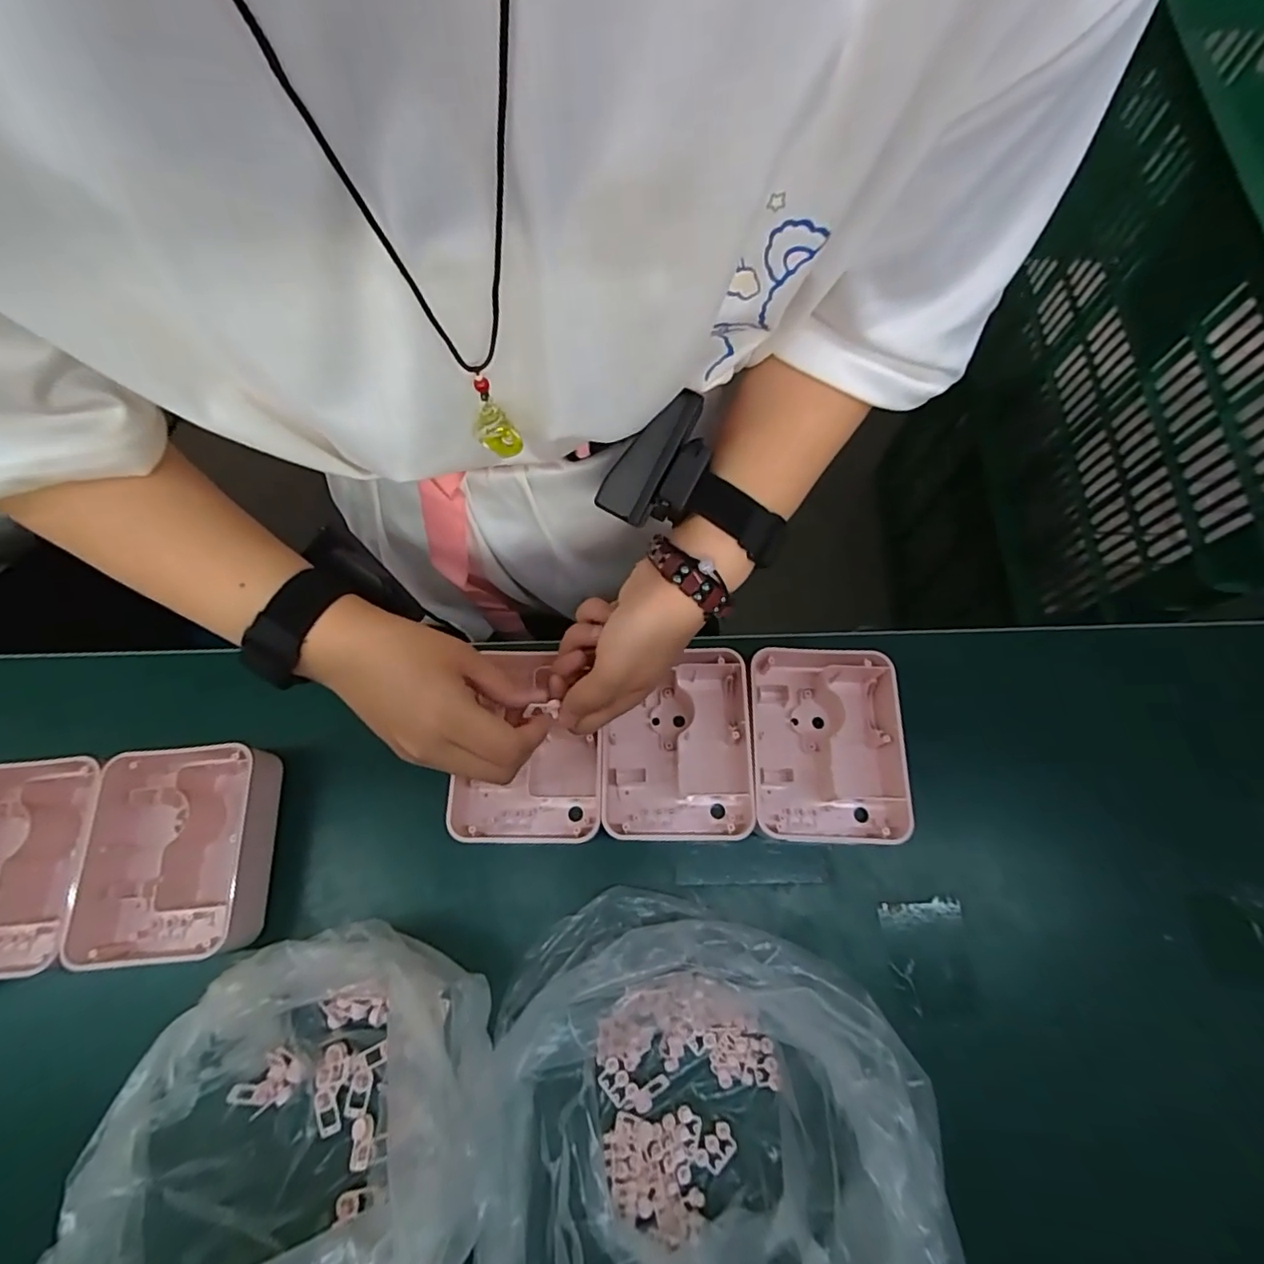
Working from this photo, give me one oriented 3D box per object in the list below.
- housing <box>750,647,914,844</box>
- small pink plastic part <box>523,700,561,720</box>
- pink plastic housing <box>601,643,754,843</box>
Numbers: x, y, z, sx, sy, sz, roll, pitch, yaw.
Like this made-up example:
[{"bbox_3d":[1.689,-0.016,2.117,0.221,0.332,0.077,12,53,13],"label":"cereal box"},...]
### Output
[{"bbox_3d":[0.133,0.079,0.407,0.099,0.040,0.131,1,69,1],"label":"housing"},{"bbox_3d":[-0.050,0.044,0.325,0.020,0.004,0.010,-8,67,-27],"label":"small pink plastic part"},{"bbox_3d":[0.032,0.082,0.410,0.107,0.039,0.123,-4,69,-1],"label":"pink plastic housing"}]

